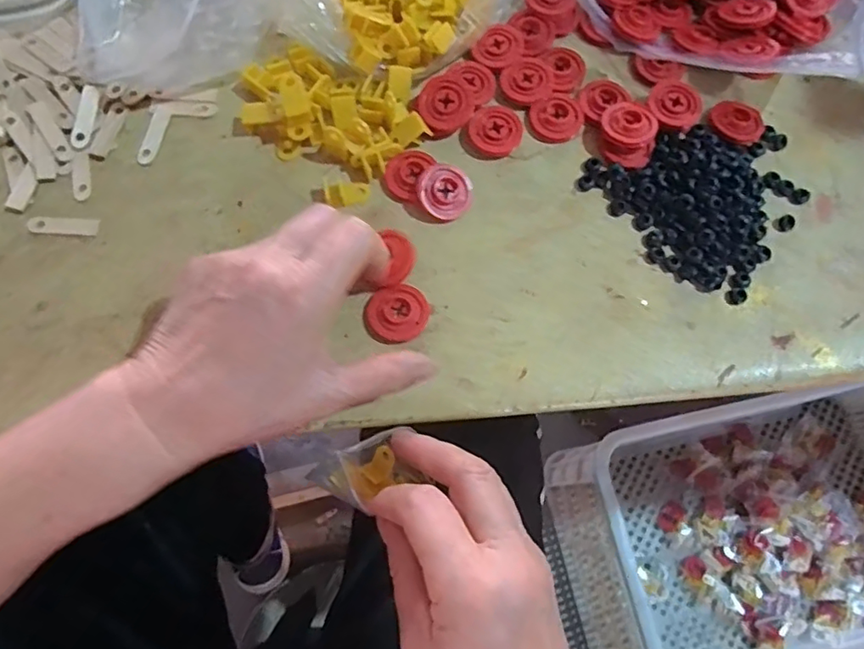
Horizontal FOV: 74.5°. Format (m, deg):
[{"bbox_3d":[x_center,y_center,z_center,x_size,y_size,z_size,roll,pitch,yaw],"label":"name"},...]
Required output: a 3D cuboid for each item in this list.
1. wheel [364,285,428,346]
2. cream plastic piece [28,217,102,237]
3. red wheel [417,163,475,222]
[{"bbox_3d":[-0.019,-0.005,0.308,0.035,0.009,0.029,-15,74,-6],"label":"wheel"},{"bbox_3d":[-0.207,-0.055,0.318,0.036,0.004,0.010,1,73,-2],"label":"cream plastic piece"},{"bbox_3d":[0.008,-0.077,0.329,0.032,0.006,0.032,0,92,-14],"label":"red wheel"}]

